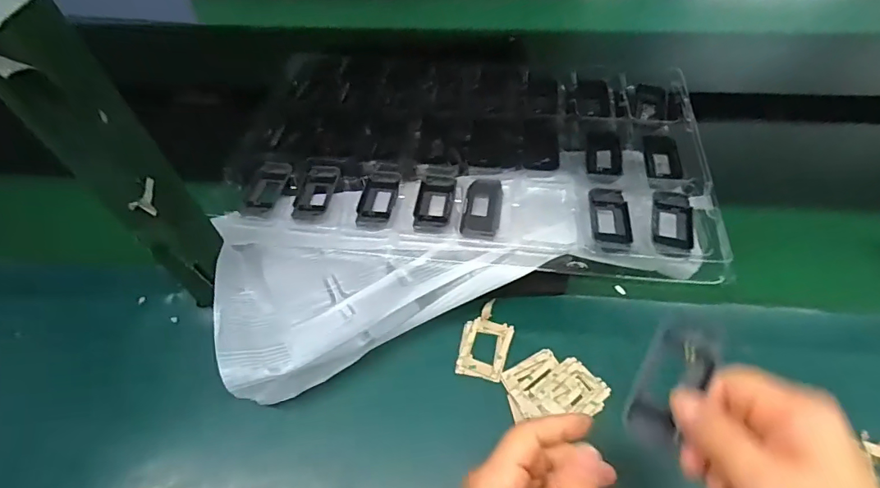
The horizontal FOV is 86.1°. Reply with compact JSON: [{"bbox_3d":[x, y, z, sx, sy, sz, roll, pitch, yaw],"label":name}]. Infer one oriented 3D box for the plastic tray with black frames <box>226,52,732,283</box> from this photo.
[{"bbox_3d":[0.031,-0.121,0.536,0.503,0.021,0.307,5,54,7],"label":"plastic tray with black frames"}]

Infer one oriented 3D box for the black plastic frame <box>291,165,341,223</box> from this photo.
[{"bbox_3d":[-0.130,-0.055,0.496,0.038,0.004,0.076,6,54,8],"label":"black plastic frame"}]

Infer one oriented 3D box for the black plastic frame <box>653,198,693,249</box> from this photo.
[{"bbox_3d":[0.222,-0.021,0.449,0.037,0.005,0.061,14,56,13],"label":"black plastic frame"}]

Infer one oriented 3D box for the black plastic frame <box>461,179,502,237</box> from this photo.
[{"bbox_3d":[0.044,-0.037,0.475,0.036,0.004,0.077,7,54,8],"label":"black plastic frame"}]

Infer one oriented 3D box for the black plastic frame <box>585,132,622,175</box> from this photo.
[{"bbox_3d":[0.178,-0.099,0.512,0.038,0.012,0.063,6,54,8],"label":"black plastic frame"}]

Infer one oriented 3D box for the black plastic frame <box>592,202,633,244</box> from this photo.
[{"bbox_3d":[0.166,-0.022,0.455,0.035,0.009,0.055,5,54,7],"label":"black plastic frame"}]

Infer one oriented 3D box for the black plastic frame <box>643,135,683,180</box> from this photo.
[{"bbox_3d":[0.238,-0.093,0.504,0.037,0.010,0.065,7,54,8],"label":"black plastic frame"}]

